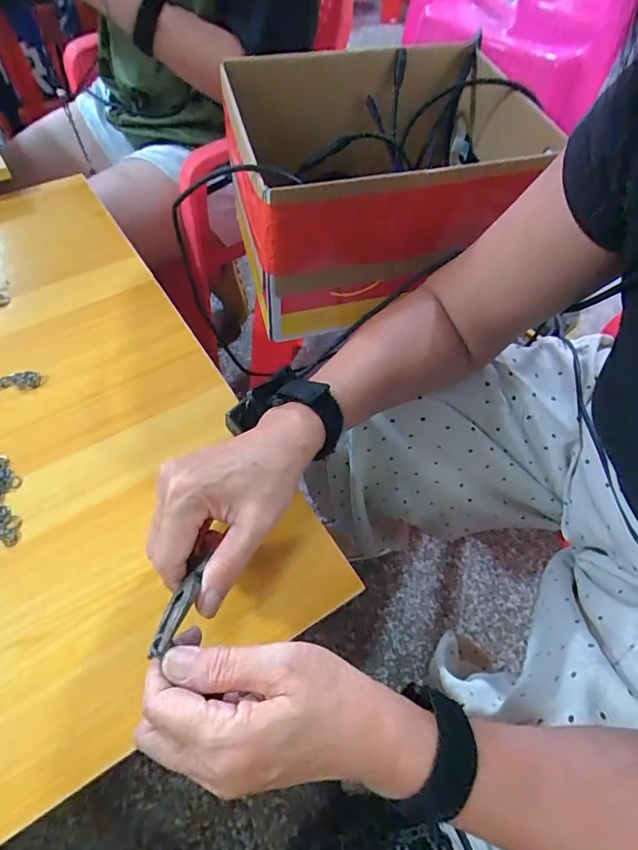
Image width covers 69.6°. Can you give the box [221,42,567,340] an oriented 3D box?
[{"bbox_3d":[0.060,-0.262,0.498,0.283,0.160,0.256,-9,60,-10],"label":"box"}]

